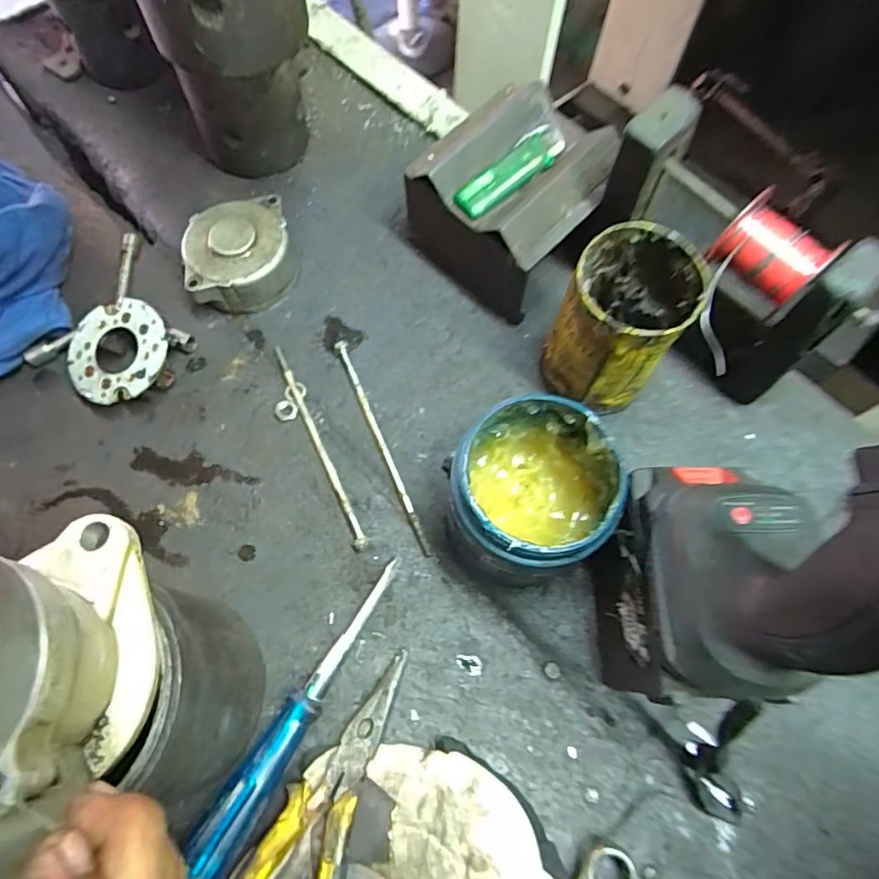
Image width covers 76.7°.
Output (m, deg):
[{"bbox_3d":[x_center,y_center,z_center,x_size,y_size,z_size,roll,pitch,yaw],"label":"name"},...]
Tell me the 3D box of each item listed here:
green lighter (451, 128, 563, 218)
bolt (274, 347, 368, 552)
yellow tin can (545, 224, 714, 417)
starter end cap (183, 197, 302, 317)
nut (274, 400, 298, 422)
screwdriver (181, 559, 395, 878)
[{"bbox_3d":[0.048,-0.180,0.376,0.078,0.019,0.027,-39,74,-16],"label":"green lighter"},{"bbox_3d":[-0.085,0.003,0.390,0.008,0.010,0.161,-24,72,-8],"label":"bolt"},{"bbox_3d":[0.115,-0.072,0.366,0.067,0.116,0.077,29,70,10],"label":"yellow tin can"},{"bbox_3d":[-0.153,-0.141,0.430,0.076,0.040,0.079,0,70,0],"label":"starter end cap"},{"bbox_3d":[-0.110,-0.021,0.399,0.015,0.004,0.016,0,70,0],"label":"nut"},{"bbox_3d":[-0.082,0.153,0.324,0.025,0.033,0.180,26,72,9],"label":"screwdriver"}]

